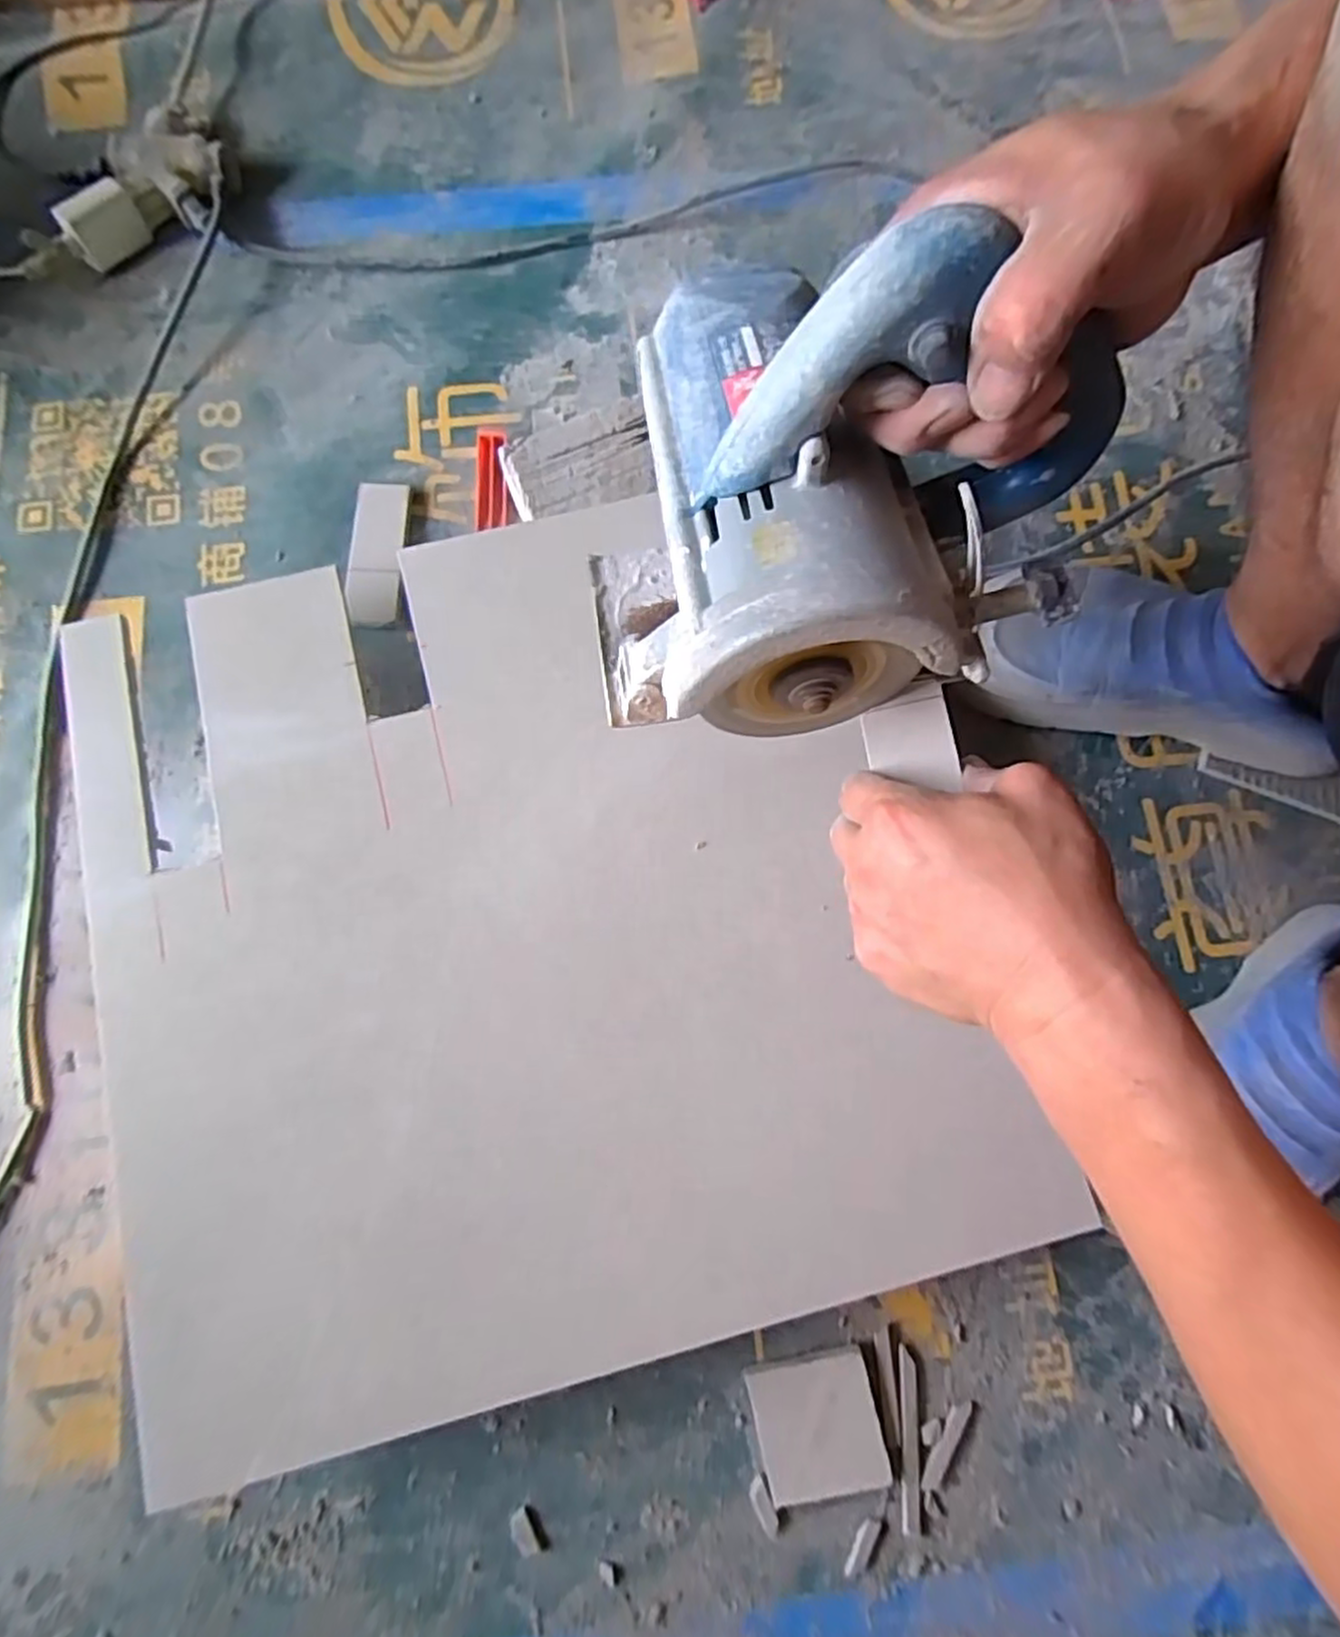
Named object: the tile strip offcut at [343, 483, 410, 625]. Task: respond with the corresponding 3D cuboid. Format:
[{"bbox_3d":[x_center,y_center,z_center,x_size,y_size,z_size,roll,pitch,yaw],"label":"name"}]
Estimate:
[{"bbox_3d":[-0.215,-0.196,0.520,0.037,0.011,0.108,2,79,-1],"label":"tile strip offcut"}]

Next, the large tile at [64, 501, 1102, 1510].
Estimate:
[{"bbox_3d":[-0.079,0.052,0.415,0.489,0.015,0.480,-15,78,-3],"label":"large tile"}]

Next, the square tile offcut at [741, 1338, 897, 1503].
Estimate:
[{"bbox_3d":[0.087,0.357,0.416,0.070,0.012,0.072,-12,80,-4],"label":"square tile offcut"}]

